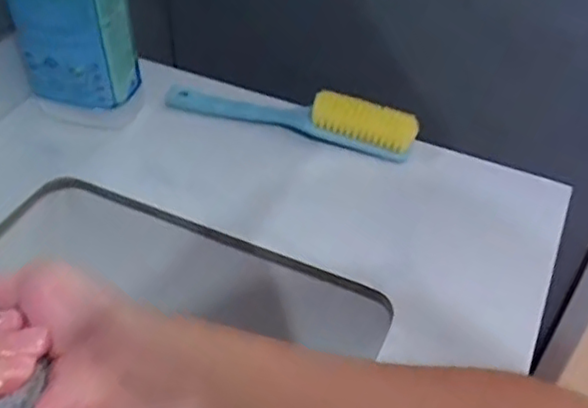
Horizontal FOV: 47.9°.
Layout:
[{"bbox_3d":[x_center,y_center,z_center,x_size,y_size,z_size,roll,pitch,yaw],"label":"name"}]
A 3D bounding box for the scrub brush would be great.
[{"bbox_3d":[-0.007,-0.081,0.584,0.225,0.041,0.035,14,44,12],"label":"scrub brush"}]

